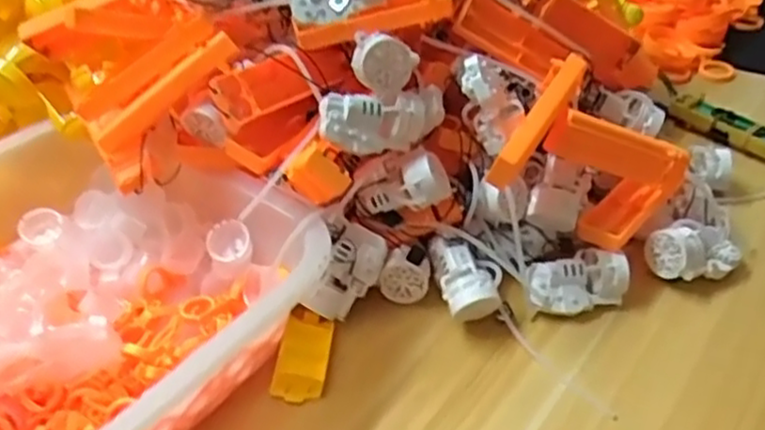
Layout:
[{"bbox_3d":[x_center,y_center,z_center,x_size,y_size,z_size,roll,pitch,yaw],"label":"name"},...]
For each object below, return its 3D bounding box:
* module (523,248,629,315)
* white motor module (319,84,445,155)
[{"bbox_3d":[0.135,0.048,0.492,0.070,0.036,0.036,-10,41,-8],"label":"module"},{"bbox_3d":[0.003,-0.064,0.471,0.095,0.037,0.031,-10,39,-29],"label":"white motor module"}]

